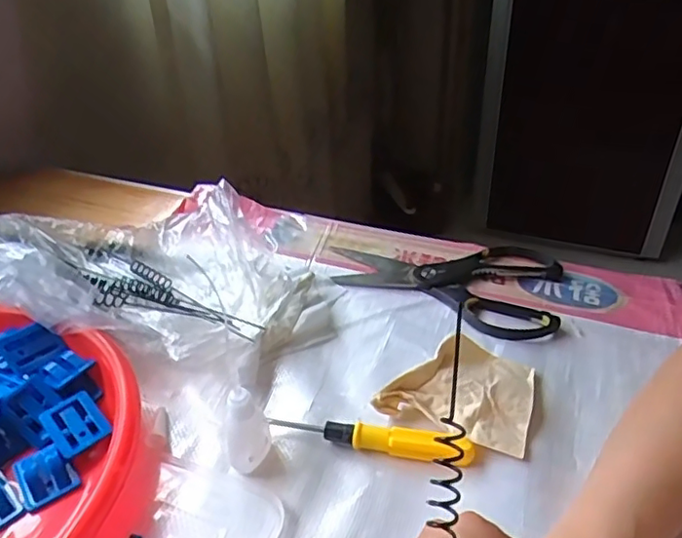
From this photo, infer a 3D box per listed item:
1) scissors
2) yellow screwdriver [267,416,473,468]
[{"bbox_3d":[0.093,0.008,0.547,0.202,0.012,0.123,9,39,16],"label":"scissors"},{"bbox_3d":[0.020,0.113,0.408,0.138,0.015,0.019,9,39,15],"label":"yellow screwdriver"}]

